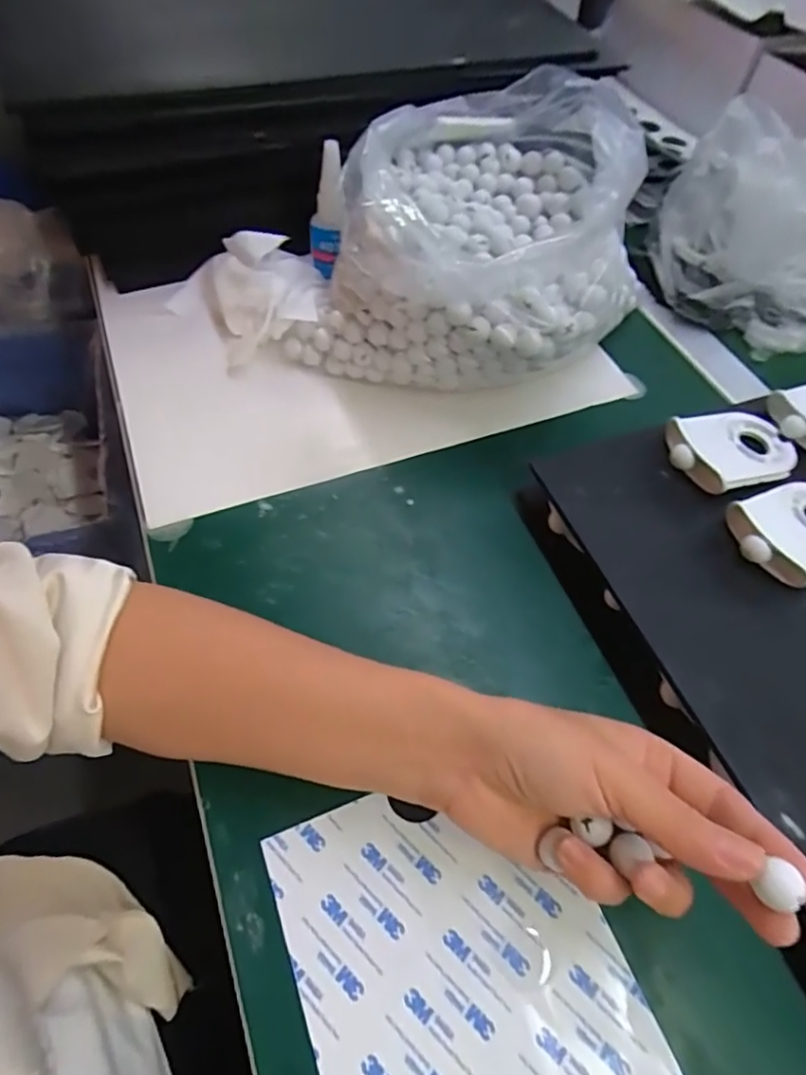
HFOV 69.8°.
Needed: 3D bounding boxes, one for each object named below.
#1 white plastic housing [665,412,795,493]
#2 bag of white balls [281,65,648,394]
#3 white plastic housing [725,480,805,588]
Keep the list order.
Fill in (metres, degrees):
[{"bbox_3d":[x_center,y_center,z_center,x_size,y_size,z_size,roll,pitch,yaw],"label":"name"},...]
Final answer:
[{"bbox_3d":[0.216,-0.060,0.376,0.089,0.015,0.059,-18,59,-14],"label":"white plastic housing"},{"bbox_3d":[0.056,-0.231,0.442,0.220,0.142,0.244,17,58,8],"label":"bag of white balls"},{"bbox_3d":[0.238,-0.007,0.342,0.092,0.016,0.058,-22,60,-16],"label":"white plastic housing"}]

